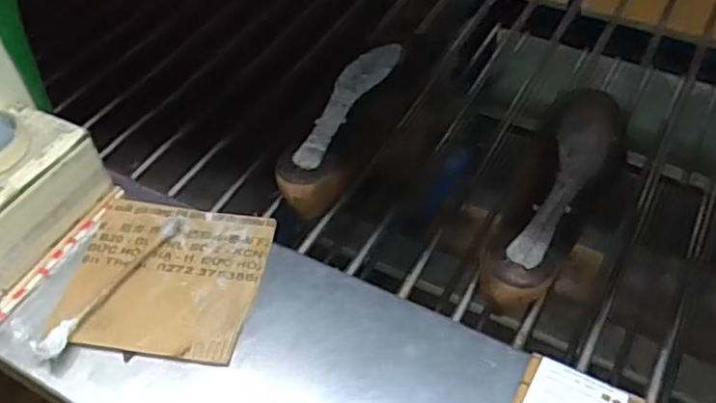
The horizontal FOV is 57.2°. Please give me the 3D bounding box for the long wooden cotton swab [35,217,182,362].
[{"bbox_3d":[-0.242,0.081,0.656,0.019,0.022,0.190,21,53,21],"label":"long wooden cotton swab"}]

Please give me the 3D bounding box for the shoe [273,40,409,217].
[{"bbox_3d":[-0.018,-0.100,0.821,0.076,0.077,0.266,15,51,17],"label":"shoe"}]

